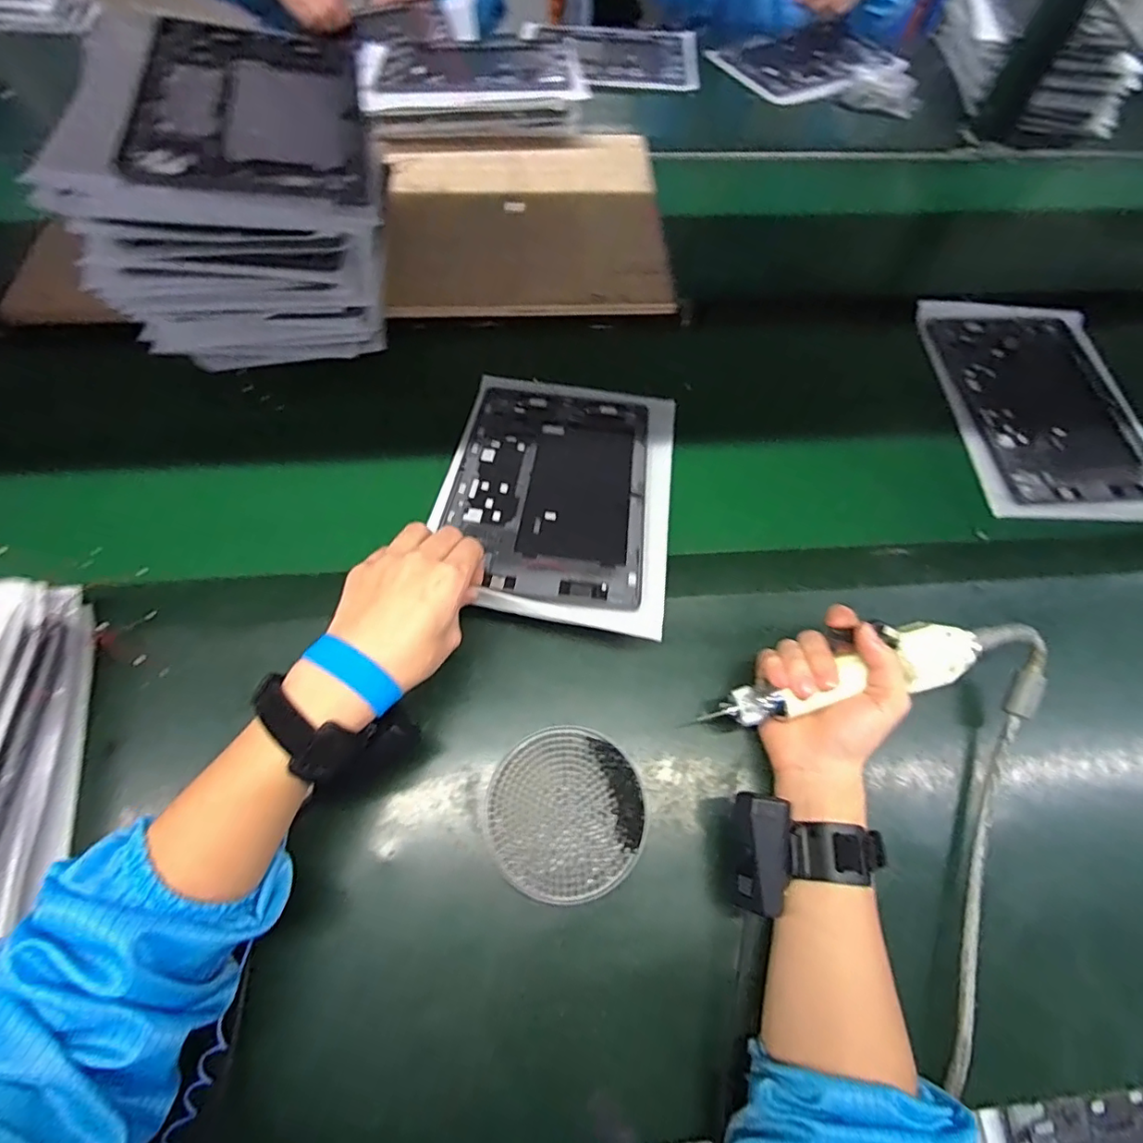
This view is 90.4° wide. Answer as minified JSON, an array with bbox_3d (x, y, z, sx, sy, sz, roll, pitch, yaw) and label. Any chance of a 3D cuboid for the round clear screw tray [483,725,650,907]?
[{"bbox_3d":[-0.004,0.172,0.408,0.111,0.013,0.111,1,64,-3],"label":"round clear screw tray"}]

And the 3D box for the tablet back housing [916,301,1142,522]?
[{"bbox_3d":[0.494,-0.177,0.599,0.188,0.013,0.292,1,64,1],"label":"tablet back housing"}]

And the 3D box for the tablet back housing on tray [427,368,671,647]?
[{"bbox_3d":[-0.010,-0.077,0.506,0.197,0.010,0.273,8,53,2],"label":"tablet back housing on tray"}]

